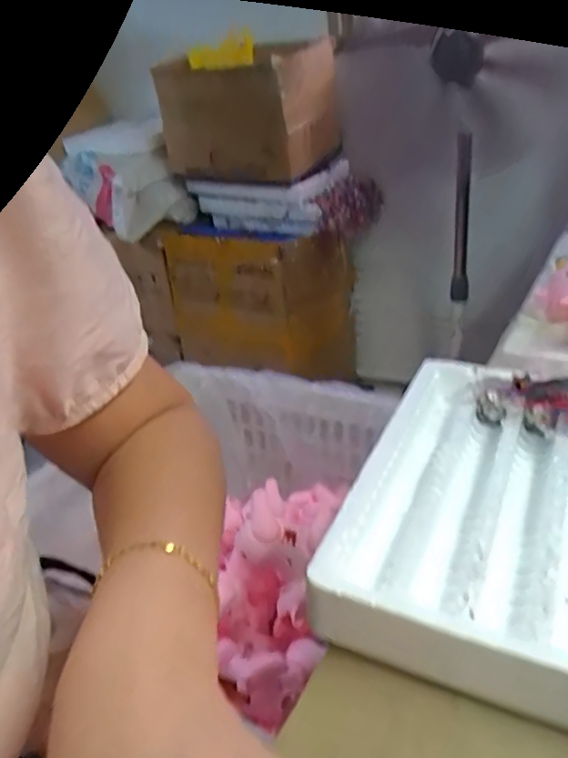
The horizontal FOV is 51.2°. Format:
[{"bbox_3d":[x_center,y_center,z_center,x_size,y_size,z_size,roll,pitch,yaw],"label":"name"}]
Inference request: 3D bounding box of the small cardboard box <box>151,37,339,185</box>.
[{"bbox_3d":[-0.078,-0.595,1.357,0.353,0.266,0.233,14,34,35],"label":"small cardboard box"}]

